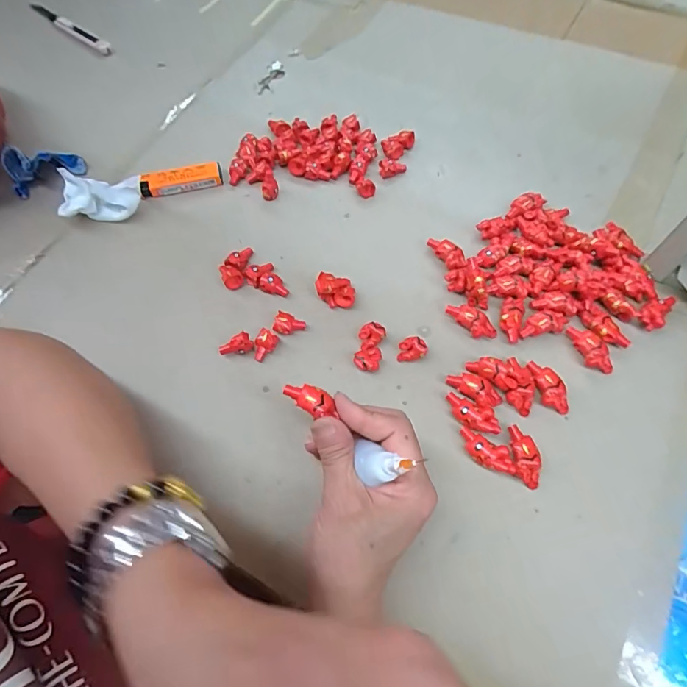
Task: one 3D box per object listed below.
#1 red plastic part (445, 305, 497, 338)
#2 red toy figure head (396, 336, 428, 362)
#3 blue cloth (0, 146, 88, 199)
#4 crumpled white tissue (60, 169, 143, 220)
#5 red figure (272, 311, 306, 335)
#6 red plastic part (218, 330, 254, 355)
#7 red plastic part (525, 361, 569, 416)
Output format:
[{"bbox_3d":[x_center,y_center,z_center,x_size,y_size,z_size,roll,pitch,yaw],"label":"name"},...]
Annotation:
[{"bbox_3d":[0.101,-0.018,0.356,0.016,0.014,0.041,-42,69,-16],"label":"red plastic part"},{"bbox_3d":[0.053,0.004,0.350,0.022,0.015,0.014,-6,64,1],"label":"red toy figure head"},{"bbox_3d":[-0.299,-0.177,0.448,0.073,0.044,0.029,-18,64,-5],"label":"blue cloth"},{"bbox_3d":[-0.220,-0.133,0.414,0.076,0.045,0.027,-7,64,1],"label":"crumpled white tissue"},{"bbox_3d":[-0.044,-0.015,0.364,0.023,0.013,0.015,8,65,8],"label":"red figure"},{"bbox_3d":[-0.086,0.003,0.359,0.027,0.018,0.012,-20,64,-6],"label":"red plastic part"},{"bbox_3d":[0.151,0.032,0.332,0.018,0.013,0.041,-17,64,-4],"label":"red plastic part"}]

